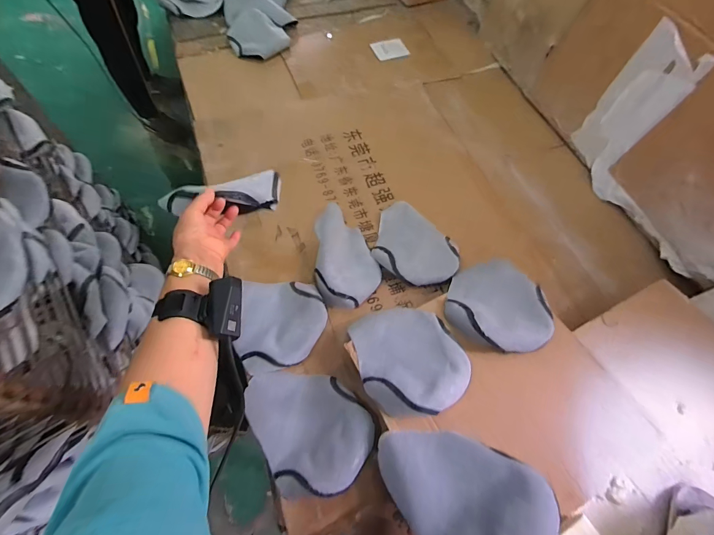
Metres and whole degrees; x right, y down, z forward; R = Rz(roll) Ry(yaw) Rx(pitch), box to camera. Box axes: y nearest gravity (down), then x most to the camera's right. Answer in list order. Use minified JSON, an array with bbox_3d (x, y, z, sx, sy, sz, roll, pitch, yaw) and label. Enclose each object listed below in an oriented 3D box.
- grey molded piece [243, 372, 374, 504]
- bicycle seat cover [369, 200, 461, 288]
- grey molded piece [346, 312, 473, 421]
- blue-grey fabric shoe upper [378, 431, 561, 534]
[{"bbox_3d":[-0.097,0.306,0.694,0.205,0.078,0.259,-28,68,-17],"label":"grey molded piece"},{"bbox_3d":[0.161,-0.065,0.915,0.218,0.069,0.266,14,63,3],"label":"bicycle seat cover"},{"bbox_3d":[0.105,0.172,0.690,0.203,0.090,0.230,-10,64,-9],"label":"grey molded piece"},{"bbox_3d":[0.154,0.360,0.542,0.245,0.133,0.184,29,65,11],"label":"blue-grey fabric shoe upper"}]

